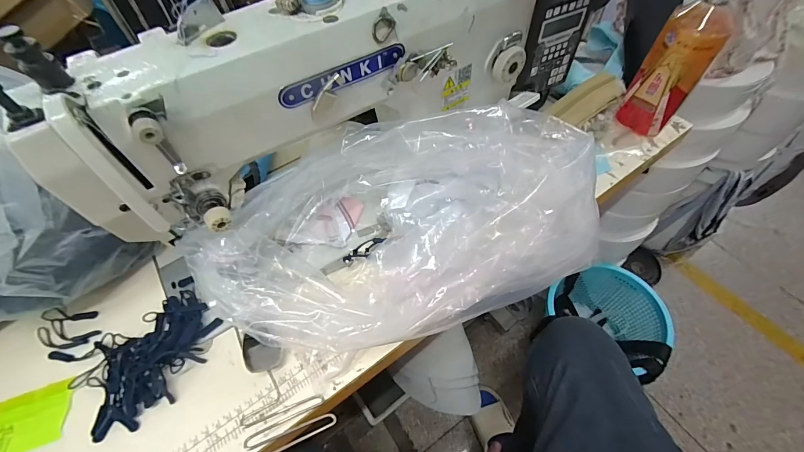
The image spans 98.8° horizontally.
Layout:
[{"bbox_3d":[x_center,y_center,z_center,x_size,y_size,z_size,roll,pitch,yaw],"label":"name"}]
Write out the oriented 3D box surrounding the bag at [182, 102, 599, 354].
[{"bbox_3d":[-0.019,0.004,0.331,0.344,0.147,0.191,-8,56,-2],"label":"bag"}]

